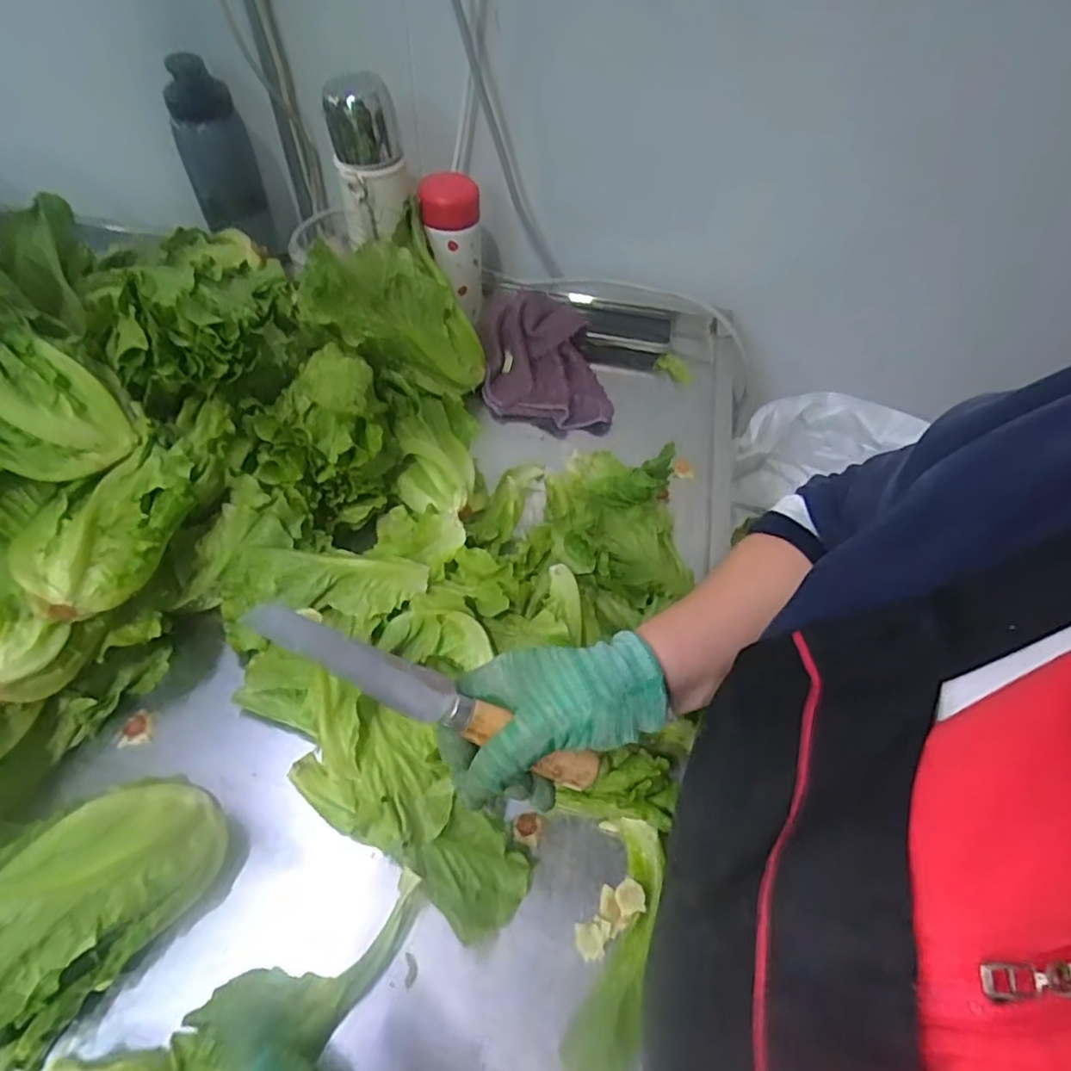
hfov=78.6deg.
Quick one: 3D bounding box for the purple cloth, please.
[{"bbox_3d":[0.009,-0.188,0.708,0.133,0.075,0.144,-5,54,-6],"label":"purple cloth"}]

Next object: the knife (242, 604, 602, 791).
[{"bbox_3d":[-0.051,0.086,0.342,0.201,0.020,0.021,31,52,-18],"label":"knife"}]

